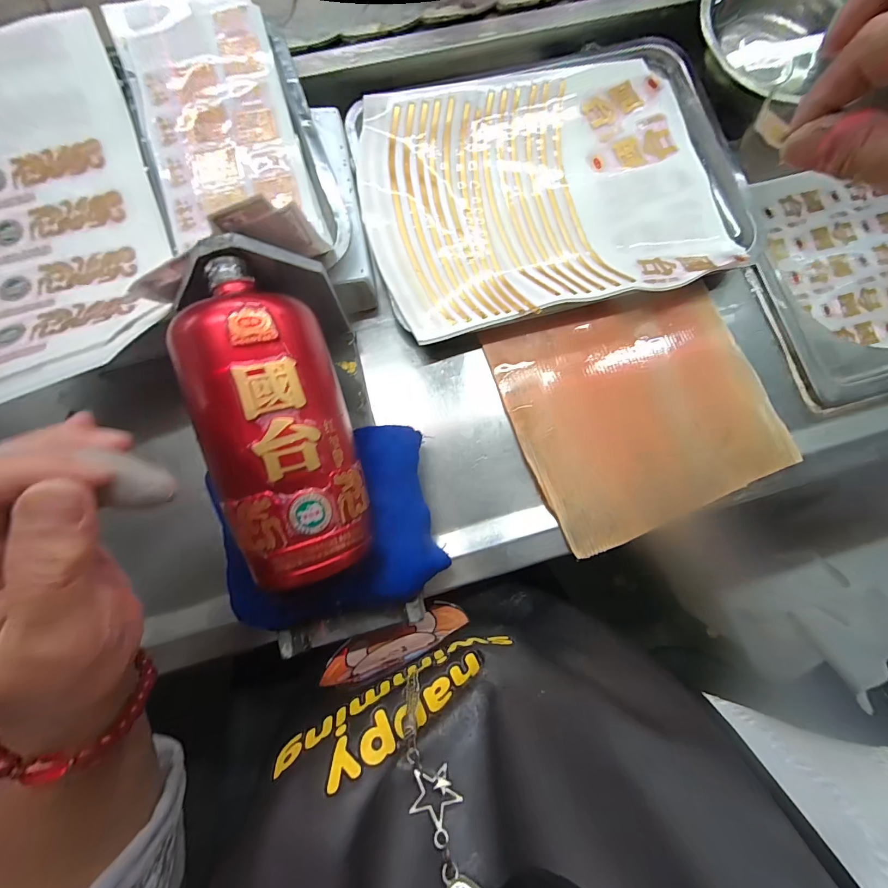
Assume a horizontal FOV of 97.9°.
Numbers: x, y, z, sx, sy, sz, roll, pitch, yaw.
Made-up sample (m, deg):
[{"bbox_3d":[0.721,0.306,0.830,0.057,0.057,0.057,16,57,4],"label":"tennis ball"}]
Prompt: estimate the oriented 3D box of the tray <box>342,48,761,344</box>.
[{"bbox_3d":[0.100,-0.247,0.356,0.342,0.027,0.263,-13,83,-3],"label":"tray"}]

